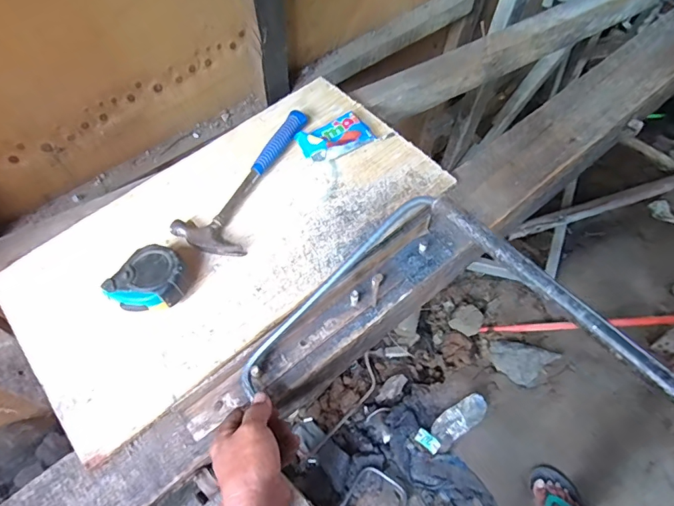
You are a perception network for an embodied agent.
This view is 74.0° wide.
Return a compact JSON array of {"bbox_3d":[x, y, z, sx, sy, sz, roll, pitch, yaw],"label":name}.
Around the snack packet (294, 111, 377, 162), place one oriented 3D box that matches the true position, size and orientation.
[{"bbox_3d":[-0.003,-0.173,0.670,0.107,0.032,0.061,-31,64,-16],"label":"snack packet"}]

